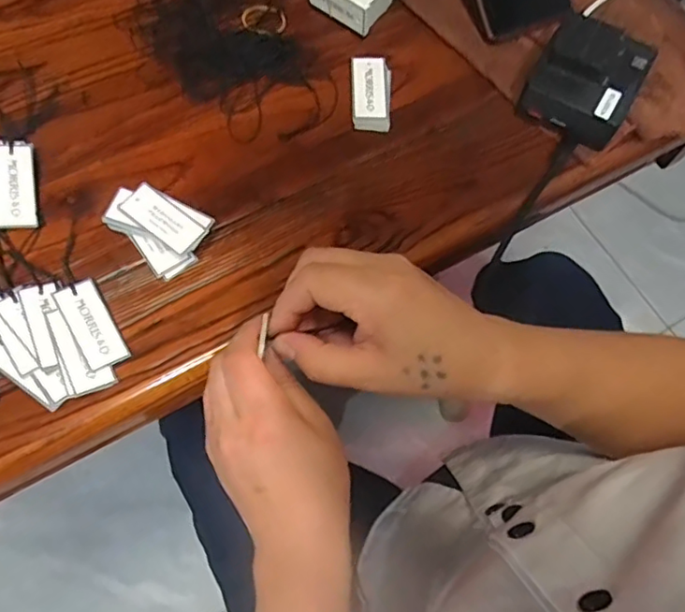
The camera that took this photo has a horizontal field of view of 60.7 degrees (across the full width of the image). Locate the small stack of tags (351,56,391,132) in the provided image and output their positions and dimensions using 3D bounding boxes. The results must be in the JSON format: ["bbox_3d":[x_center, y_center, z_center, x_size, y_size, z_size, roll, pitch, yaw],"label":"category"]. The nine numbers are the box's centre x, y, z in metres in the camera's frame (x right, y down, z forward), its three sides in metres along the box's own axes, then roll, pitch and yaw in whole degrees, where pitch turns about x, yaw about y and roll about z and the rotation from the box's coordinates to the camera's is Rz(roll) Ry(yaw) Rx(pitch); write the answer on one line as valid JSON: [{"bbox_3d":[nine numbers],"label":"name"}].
[{"bbox_3d":[0.022,-0.160,0.440,0.029,0.014,0.059,0,70,-3],"label":"small stack of tags"}]

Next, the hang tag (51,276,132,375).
[{"bbox_3d":[-0.157,0.011,0.366,0.025,0.004,0.058,-26,79,-25],"label":"hang tag"}]

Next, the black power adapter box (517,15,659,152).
[{"bbox_3d":[0.176,-0.162,0.424,0.070,0.046,0.069,30,71,8],"label":"black power adapter box"}]

